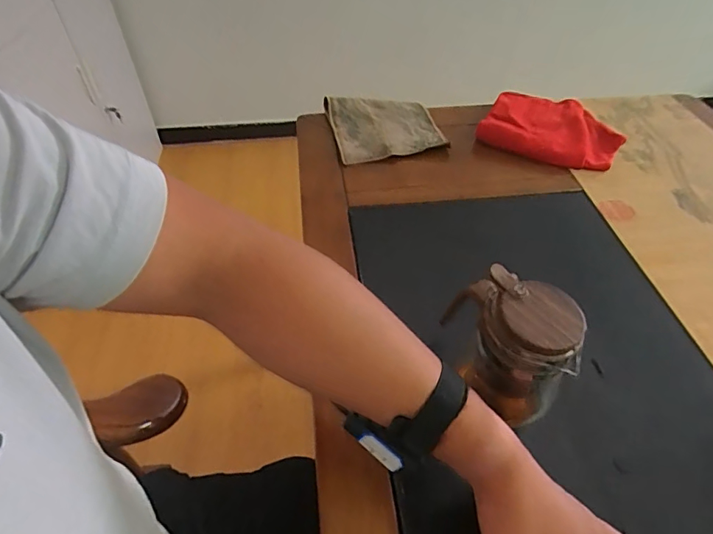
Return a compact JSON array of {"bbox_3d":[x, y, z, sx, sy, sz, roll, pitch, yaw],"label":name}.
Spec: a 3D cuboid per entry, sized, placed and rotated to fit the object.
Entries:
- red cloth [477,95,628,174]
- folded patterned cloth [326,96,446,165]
[{"bbox_3d":[0.343,-0.254,0.796,0.213,0.033,0.201,19,49,17],"label":"red cloth"},{"bbox_3d":[0.047,-0.249,0.794,0.174,0.029,0.174,-10,47,-9],"label":"folded patterned cloth"}]

